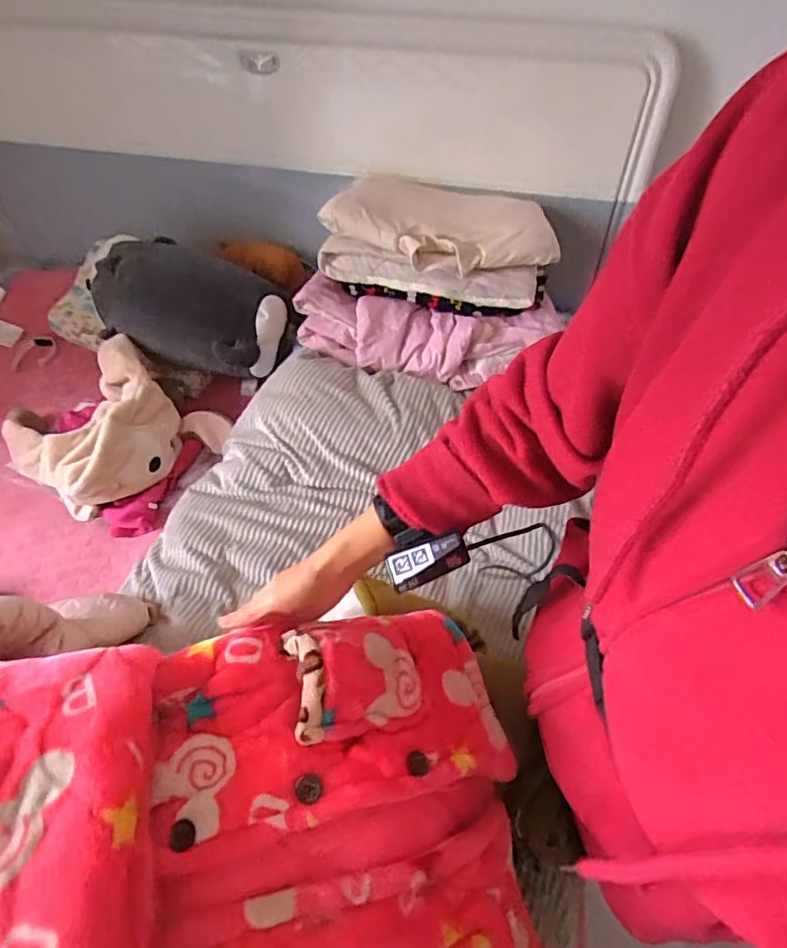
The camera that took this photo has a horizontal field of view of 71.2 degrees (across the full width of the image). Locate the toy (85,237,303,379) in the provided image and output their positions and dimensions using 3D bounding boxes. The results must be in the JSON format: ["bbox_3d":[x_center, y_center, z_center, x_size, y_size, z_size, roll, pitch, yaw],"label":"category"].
[{"bbox_3d":[-0.404,-0.325,1.108,0.360,0.216,0.177,9,53,6],"label":"toy"}]

